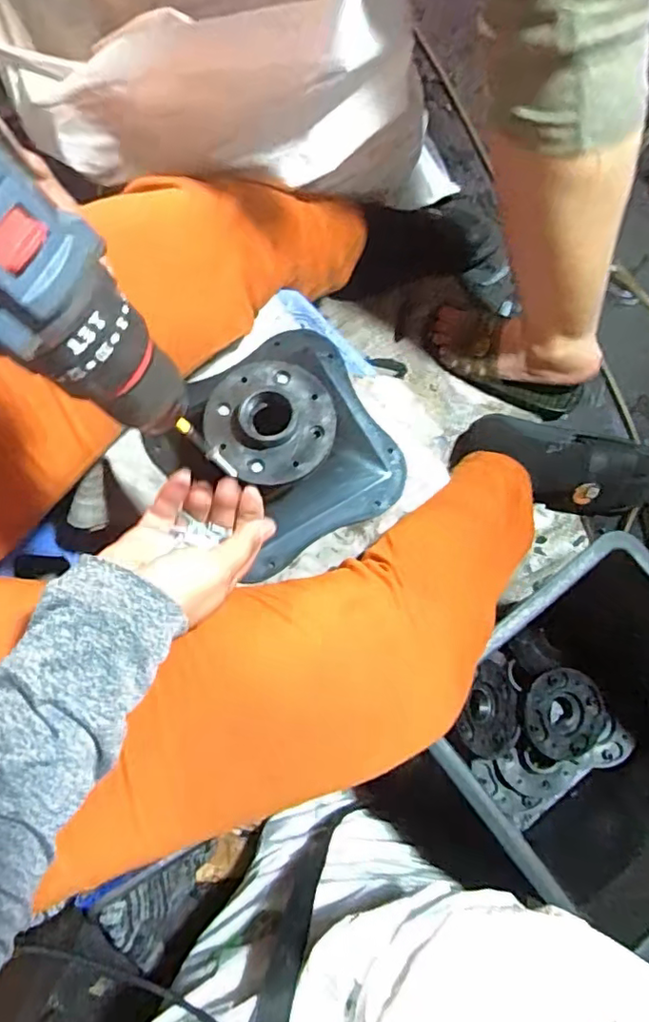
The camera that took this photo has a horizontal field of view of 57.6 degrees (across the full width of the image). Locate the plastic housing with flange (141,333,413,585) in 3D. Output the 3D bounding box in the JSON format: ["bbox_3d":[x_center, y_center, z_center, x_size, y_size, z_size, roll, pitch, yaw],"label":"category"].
[{"bbox_3d":[-0.033,-0.062,0.467,0.164,0.085,0.175,-31,81,-7],"label":"plastic housing with flange"}]

